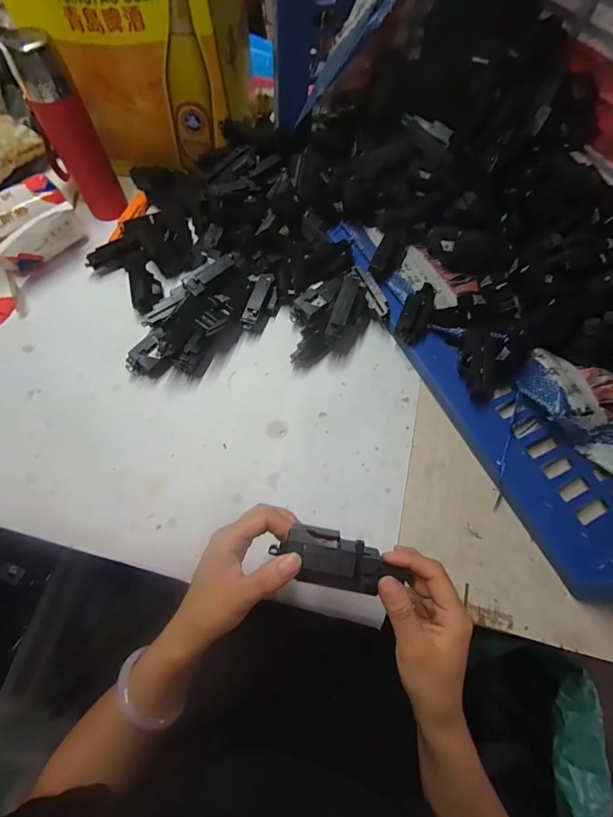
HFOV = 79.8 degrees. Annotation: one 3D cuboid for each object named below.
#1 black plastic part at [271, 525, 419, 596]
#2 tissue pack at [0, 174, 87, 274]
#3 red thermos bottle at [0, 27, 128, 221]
[{"bbox_3d":[0.023,0.113,0.274,0.097,0.029,0.038,20,66,-7],"label":"black plastic part"},{"bbox_3d":[-0.425,-0.280,0.575,0.085,0.097,0.145,33,69,13],"label":"tissue pack"},{"bbox_3d":[-0.368,-0.421,0.568,0.072,0.230,0.070,-39,72,-17],"label":"red thermos bottle"}]

